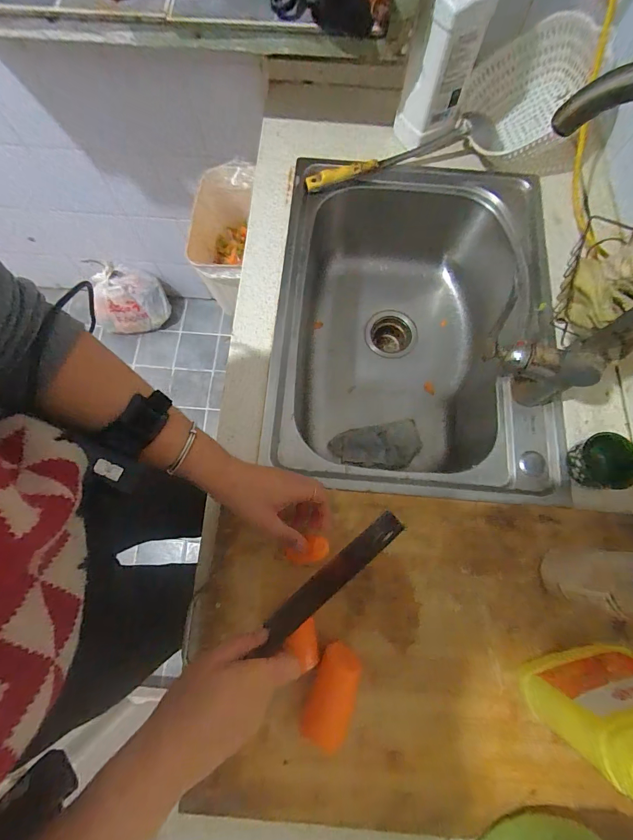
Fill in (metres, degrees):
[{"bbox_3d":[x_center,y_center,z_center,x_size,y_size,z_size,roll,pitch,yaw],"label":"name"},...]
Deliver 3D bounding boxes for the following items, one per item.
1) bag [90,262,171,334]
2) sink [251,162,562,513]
[{"bbox_3d":[-0.657,-0.422,1.348,0.200,0.176,0.215,-3,74,-1],"label":"bag"},{"bbox_3d":[0.144,-0.134,0.677,0.405,0.218,0.551,4,74,1],"label":"sink"}]

